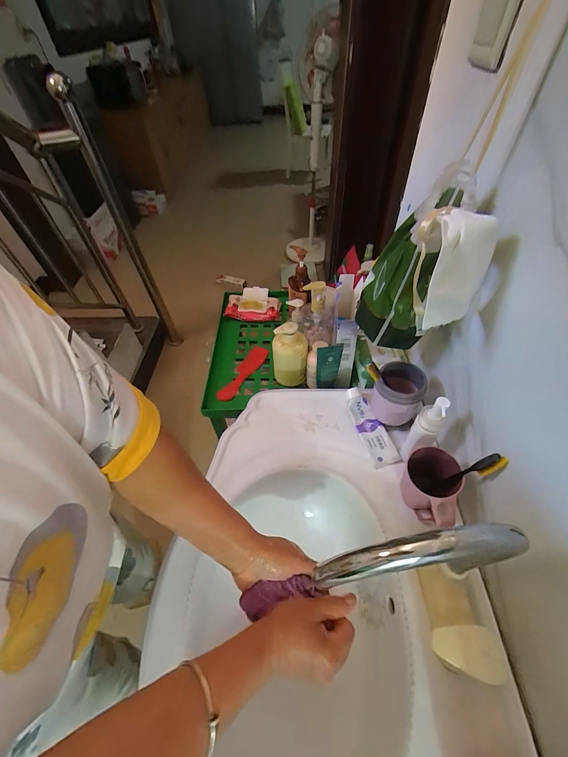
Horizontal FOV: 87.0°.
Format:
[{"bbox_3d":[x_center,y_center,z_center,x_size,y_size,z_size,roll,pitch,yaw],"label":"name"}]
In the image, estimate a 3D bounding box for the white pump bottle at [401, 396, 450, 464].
[{"bbox_3d":[0.228,0.084,0.490,0.034,0.149,0.044,17,54,16],"label":"white pump bottle"}]

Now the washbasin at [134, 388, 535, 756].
[{"bbox_3d":[0.047,0.356,0.466,0.445,0.156,0.744,-1,51,2],"label":"washbasin"}]

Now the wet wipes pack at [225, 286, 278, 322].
[{"bbox_3d":[-0.104,-0.258,1.022,0.168,0.029,0.157,4,52,6],"label":"wet wipes pack"}]

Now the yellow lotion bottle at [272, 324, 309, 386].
[{"bbox_3d":[0.013,-0.059,0.749,0.089,0.163,0.064,0,51,3],"label":"yellow lotion bottle"}]

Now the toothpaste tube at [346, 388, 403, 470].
[{"bbox_3d":[0.172,0.094,0.603,0.049,0.033,0.166,-14,52,-8],"label":"toothpaste tube"}]

